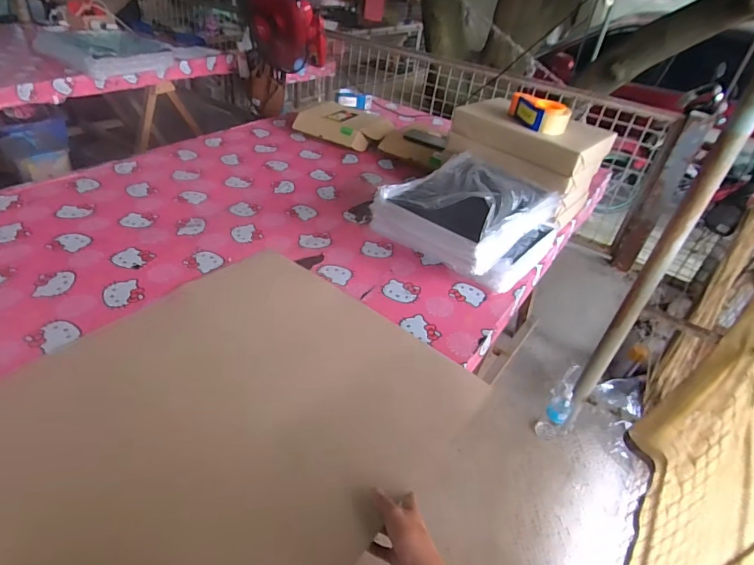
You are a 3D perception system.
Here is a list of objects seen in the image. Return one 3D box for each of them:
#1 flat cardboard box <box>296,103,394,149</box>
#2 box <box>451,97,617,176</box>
[{"bbox_3d":[-0.112,-0.592,1.677,0.374,0.090,0.240,23,41,20],"label":"flat cardboard box"},{"bbox_3d":[0.428,-0.409,1.253,0.404,0.103,0.217,31,44,28],"label":"box"}]

